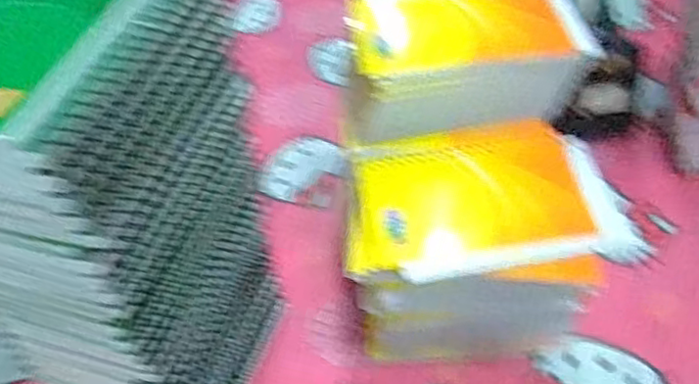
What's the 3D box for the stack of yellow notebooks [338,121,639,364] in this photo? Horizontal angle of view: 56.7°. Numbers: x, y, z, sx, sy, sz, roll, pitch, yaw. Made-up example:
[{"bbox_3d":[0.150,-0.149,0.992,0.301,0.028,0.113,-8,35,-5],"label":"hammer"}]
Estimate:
[{"bbox_3d":[0.082,0.039,0.433,0.153,0.123,0.114,0,49,4],"label":"stack of yellow notebooks"}]

